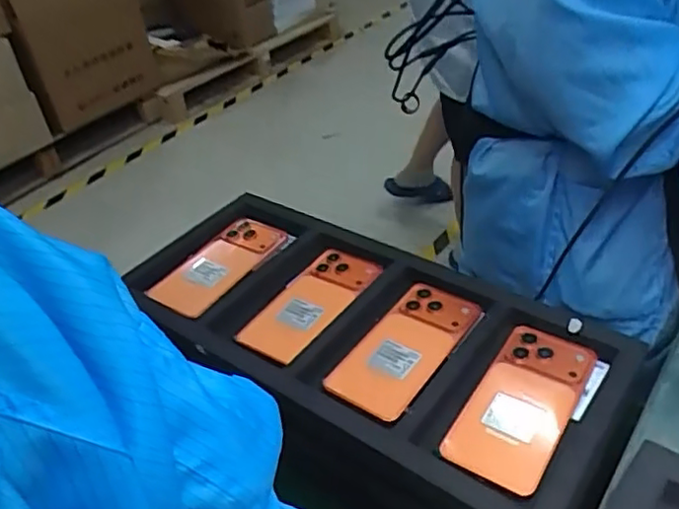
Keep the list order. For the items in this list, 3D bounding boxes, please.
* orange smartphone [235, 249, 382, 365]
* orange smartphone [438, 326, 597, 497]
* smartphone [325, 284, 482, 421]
[{"bbox_3d":[-0.030,0.048,0.642,0.072,0.012,0.162,19,45,29],"label":"orange smartphone"},{"bbox_3d":[0.153,0.125,0.533,0.074,0.016,0.163,20,46,30],"label":"orange smartphone"},{"bbox_3d":[0.063,0.083,0.582,0.075,0.007,0.163,23,47,32],"label":"smartphone"}]

